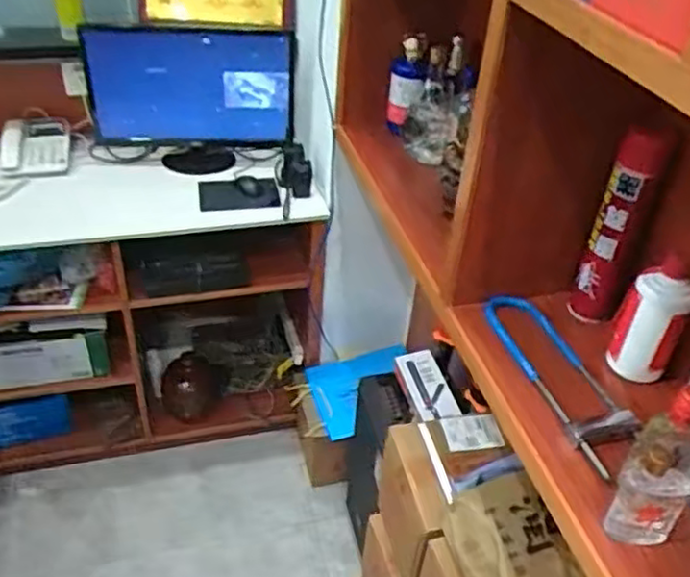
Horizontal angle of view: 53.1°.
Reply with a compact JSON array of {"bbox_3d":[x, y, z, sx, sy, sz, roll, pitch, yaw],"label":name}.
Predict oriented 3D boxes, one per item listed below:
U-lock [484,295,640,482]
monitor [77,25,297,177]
[{"bbox_3d":[0.295,0.121,0.952,0.118,0.046,0.333,-4,38,-12],"label":"U-lock"},{"bbox_3d":[-0.387,-0.463,1.717,0.519,0.392,0.153,1,38,-5],"label":"monitor"}]

